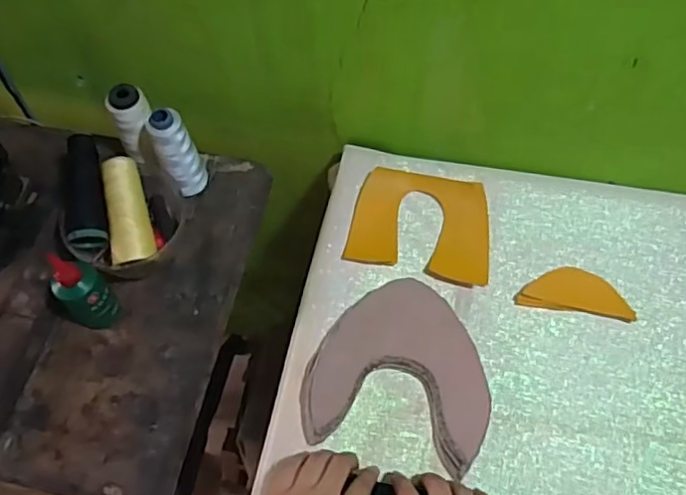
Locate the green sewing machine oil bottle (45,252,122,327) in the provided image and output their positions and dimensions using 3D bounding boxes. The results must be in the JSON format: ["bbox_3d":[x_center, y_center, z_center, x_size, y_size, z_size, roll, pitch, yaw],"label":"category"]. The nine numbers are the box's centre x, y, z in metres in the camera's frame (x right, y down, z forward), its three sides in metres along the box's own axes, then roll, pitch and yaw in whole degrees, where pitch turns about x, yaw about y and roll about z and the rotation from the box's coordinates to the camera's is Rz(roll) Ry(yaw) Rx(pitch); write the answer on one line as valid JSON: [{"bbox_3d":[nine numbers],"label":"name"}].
[{"bbox_3d":[-0.257,0.044,0.588,0.051,0.097,0.044,23,65,13],"label":"green sewing machine oil bottle"}]

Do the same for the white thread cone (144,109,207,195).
[{"bbox_3d":[-0.175,-0.097,0.647,0.038,0.117,0.032,-24,64,-11],"label":"white thread cone"}]

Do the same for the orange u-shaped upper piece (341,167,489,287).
[{"bbox_3d":[0.083,-0.026,0.645,0.147,0.014,0.118,7,63,5],"label":"orange u-shaped upper piece"}]

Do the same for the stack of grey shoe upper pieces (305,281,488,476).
[{"bbox_3d":[0.056,0.110,0.574,0.166,0.019,0.168,10,63,6],"label":"stack of grey shoe upper pieces"}]

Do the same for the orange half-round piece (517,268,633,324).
[{"bbox_3d":[0.236,0.044,0.613,0.110,0.005,0.046,9,63,6],"label":"orange half-round piece"}]

